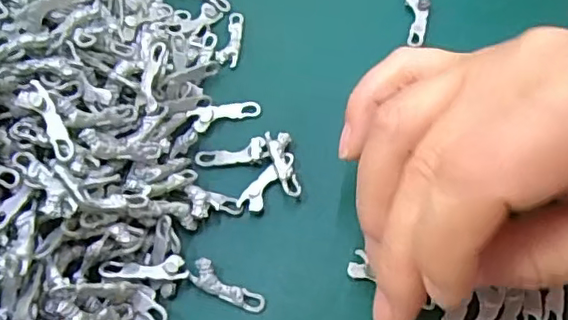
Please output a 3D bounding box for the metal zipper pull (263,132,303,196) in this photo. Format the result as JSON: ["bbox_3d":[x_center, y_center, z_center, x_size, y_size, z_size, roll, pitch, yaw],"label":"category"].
[{"bbox_3d":[0.001,0.001,0.229,0.009,0.006,0.028,-16,63,-6],"label":"metal zipper pull"}]

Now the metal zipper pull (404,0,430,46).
[{"bbox_3d":[0.057,-0.061,0.259,0.010,0.006,0.025,2,63,3],"label":"metal zipper pull"}]

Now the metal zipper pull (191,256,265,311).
[{"bbox_3d":[-0.019,0.044,0.208,0.027,0.007,0.009,25,66,14],"label":"metal zipper pull"}]

